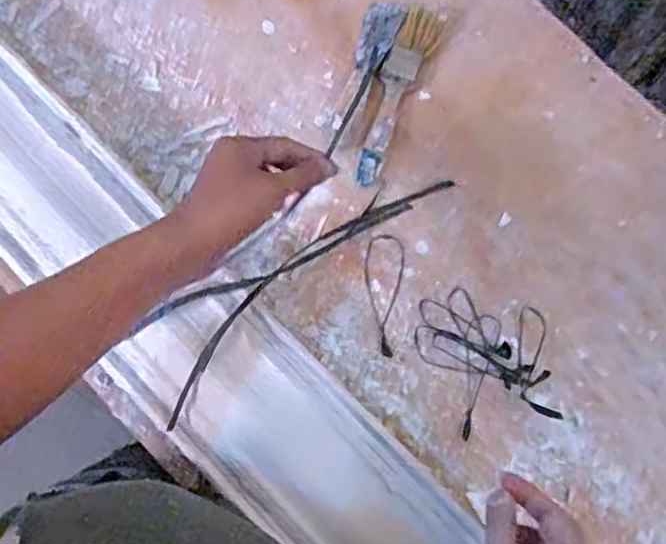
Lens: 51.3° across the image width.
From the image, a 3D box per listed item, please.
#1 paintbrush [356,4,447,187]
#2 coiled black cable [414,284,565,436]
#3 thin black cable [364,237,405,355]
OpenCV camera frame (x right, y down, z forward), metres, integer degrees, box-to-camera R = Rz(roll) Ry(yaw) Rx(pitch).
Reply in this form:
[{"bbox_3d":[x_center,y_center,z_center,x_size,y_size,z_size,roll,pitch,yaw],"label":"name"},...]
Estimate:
[{"bbox_3d":[0.062,-0.183,0.707,0.040,0.014,0.199,24,77,5],"label":"paintbrush"},{"bbox_3d":[0.146,0.080,0.658,0.122,0.005,0.134,-13,77,-5],"label":"coiled black cable"},{"bbox_3d":[0.047,0.020,0.671,0.039,0.004,0.118,8,76,1],"label":"thin black cable"}]

